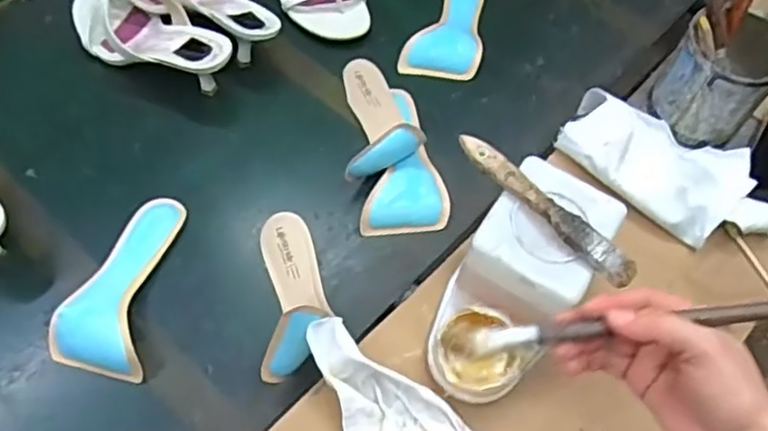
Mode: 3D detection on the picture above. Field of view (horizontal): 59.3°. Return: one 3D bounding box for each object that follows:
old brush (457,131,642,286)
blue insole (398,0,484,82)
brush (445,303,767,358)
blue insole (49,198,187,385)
[{"bbox_3d":[0.132,-0.008,0.547,0.023,0.024,0.171,-38,69,-22],"label":"old brush"},{"bbox_3d":[0.092,-0.243,0.832,0.088,0.008,0.191,18,59,13],"label":"blue insole"},{"bbox_3d":[0.176,0.064,0.412,0.270,0.018,0.014,-8,56,6],"label":"brush"},{"bbox_3d":[-0.251,0.058,0.644,0.084,0.027,0.186,5,57,5],"label":"blue insole"}]

